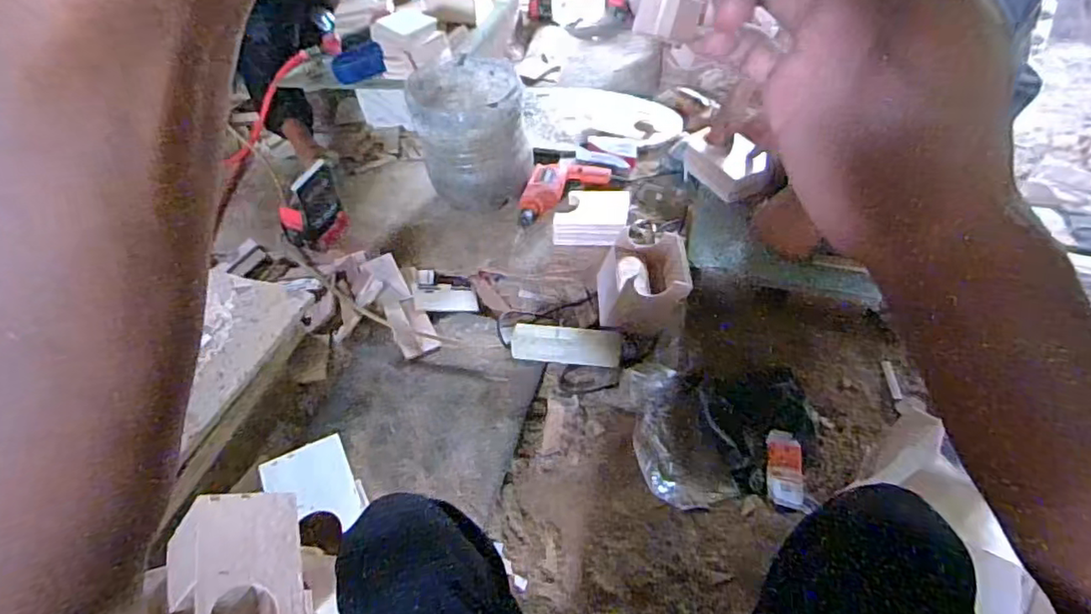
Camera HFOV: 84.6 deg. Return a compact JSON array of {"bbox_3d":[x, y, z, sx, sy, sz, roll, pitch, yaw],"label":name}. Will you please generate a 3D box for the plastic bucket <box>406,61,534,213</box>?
[{"bbox_3d":[-0.158,-0.381,1.321,0.228,0.218,0.242,-14,46,-5],"label":"plastic bucket"}]

